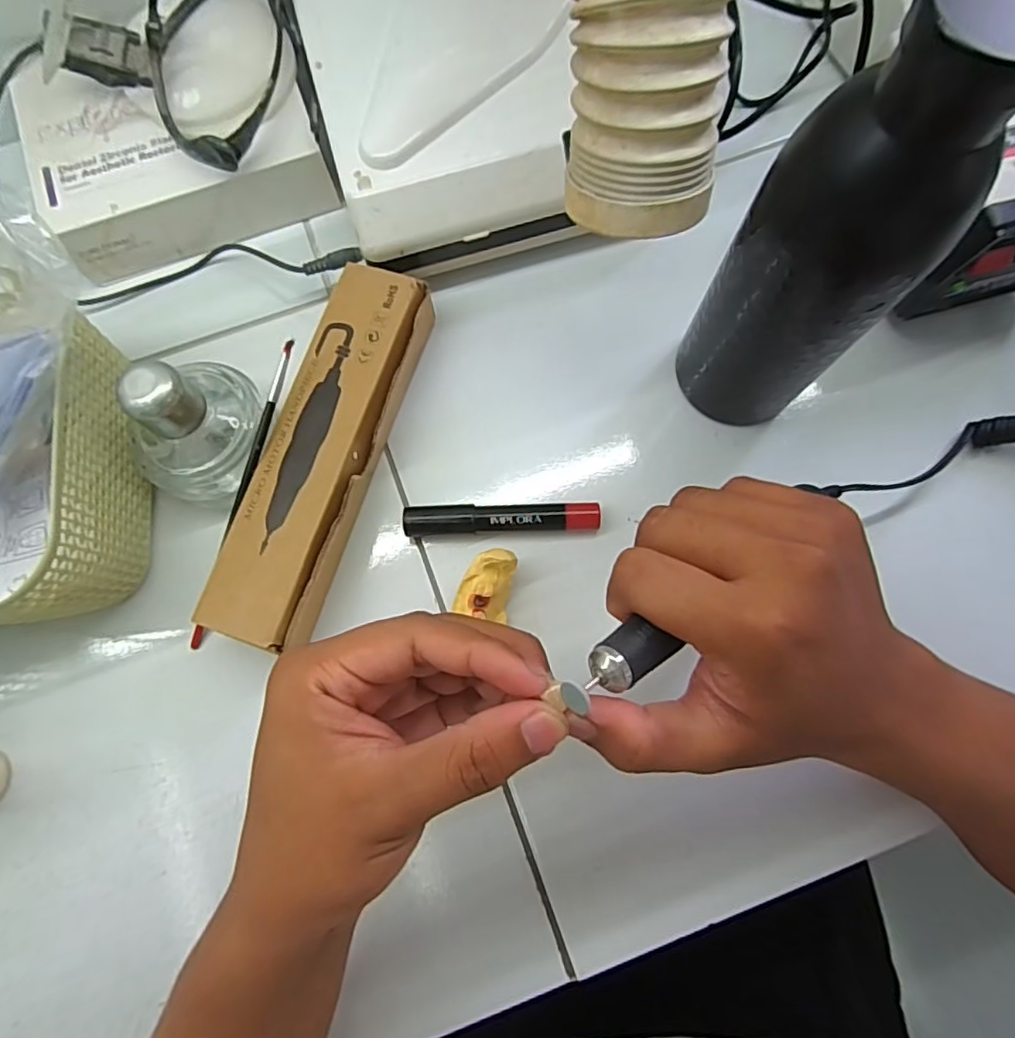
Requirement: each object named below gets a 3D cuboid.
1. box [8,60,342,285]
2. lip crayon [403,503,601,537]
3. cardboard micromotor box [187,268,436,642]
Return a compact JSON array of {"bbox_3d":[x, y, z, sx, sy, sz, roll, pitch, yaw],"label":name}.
[{"bbox_3d":[-0.201,-0.226,0.366,0.166,0.051,0.115,-17,78,-2],"label":"box"},{"bbox_3d":[-0.003,0.000,0.329,0.107,0.010,0.017,-2,77,1],"label":"lip crayon"},{"bbox_3d":[-0.098,-0.036,0.322,0.060,0.032,0.213,17,79,5],"label":"cardboard micromotor box"}]

